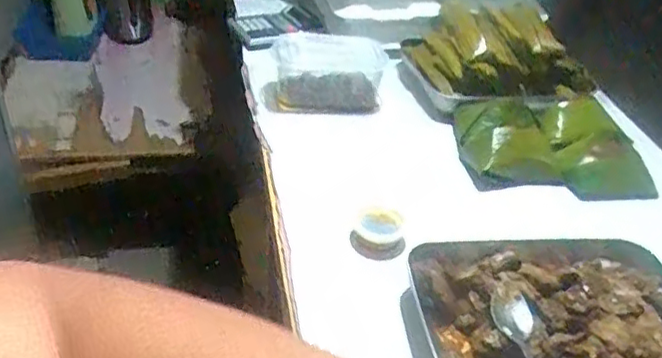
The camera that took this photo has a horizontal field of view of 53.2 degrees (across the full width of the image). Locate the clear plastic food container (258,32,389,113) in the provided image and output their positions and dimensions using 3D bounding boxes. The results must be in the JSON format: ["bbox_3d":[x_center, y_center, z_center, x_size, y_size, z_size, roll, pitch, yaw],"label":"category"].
[{"bbox_3d":[-0.010,-0.147,0.903,0.157,0.091,0.071,-6,38,-17],"label":"clear plastic food container"}]

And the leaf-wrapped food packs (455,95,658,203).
[{"bbox_3d":[0.266,-0.047,0.816,0.206,0.053,0.172,-1,37,-11],"label":"leaf-wrapped food packs"}]

